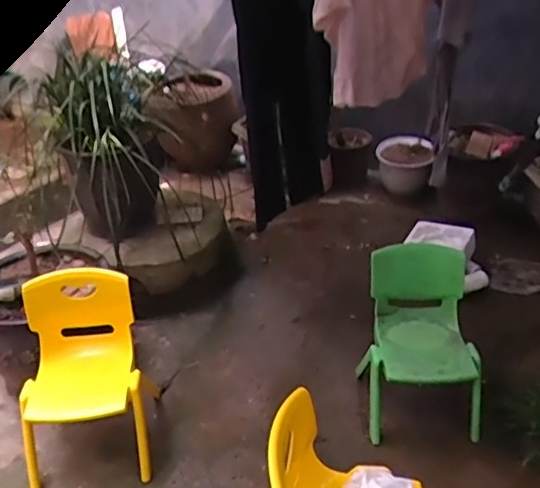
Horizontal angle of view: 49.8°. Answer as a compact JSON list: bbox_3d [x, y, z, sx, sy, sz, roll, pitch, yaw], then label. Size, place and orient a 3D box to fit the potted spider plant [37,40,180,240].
[{"bbox_3d":[-0.516,-0.305,1.861,0.332,0.535,0.308,-23,36,-32],"label":"potted spider plant"}]

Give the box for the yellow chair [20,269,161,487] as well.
[{"bbox_3d":[-0.486,0.347,1.515,0.312,0.479,0.273,-4,30,-4],"label":"yellow chair"}]

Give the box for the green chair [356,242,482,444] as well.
[{"bbox_3d":[0.428,0.280,1.673,0.320,0.472,0.304,-2,30,0],"label":"green chair"}]

